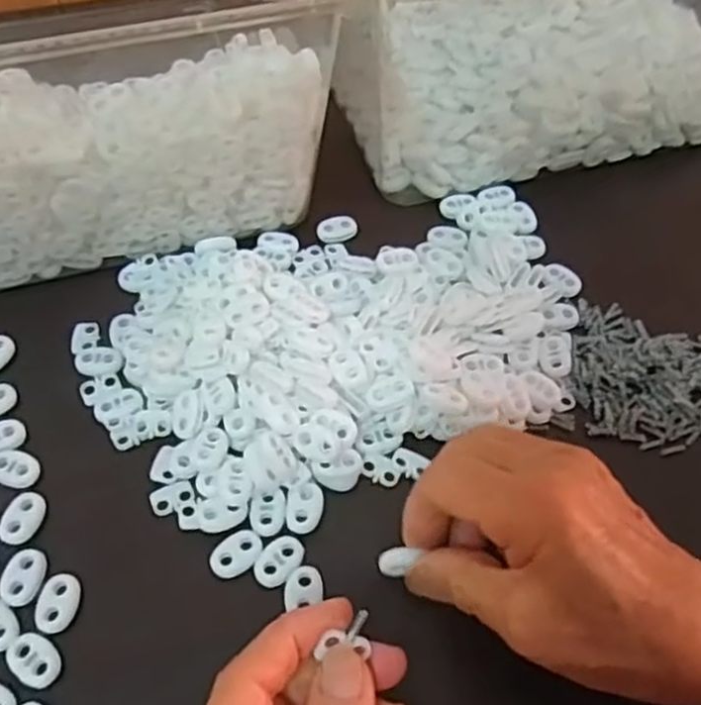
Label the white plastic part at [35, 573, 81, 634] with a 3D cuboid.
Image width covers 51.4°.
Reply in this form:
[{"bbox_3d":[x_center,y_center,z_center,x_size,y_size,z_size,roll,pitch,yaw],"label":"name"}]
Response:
[{"bbox_3d":[-0.117,0.100,0.291,0.015,0.004,0.023,10,57,5],"label":"white plastic part"}]

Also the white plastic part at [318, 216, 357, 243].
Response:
[{"bbox_3d":[-0.007,-0.070,0.409,0.023,0.004,0.015,-16,58,-12],"label":"white plastic part"}]

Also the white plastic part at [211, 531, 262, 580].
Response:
[{"bbox_3d":[-0.047,0.083,0.303,0.016,0.004,0.023,39,63,22],"label":"white plastic part"}]

